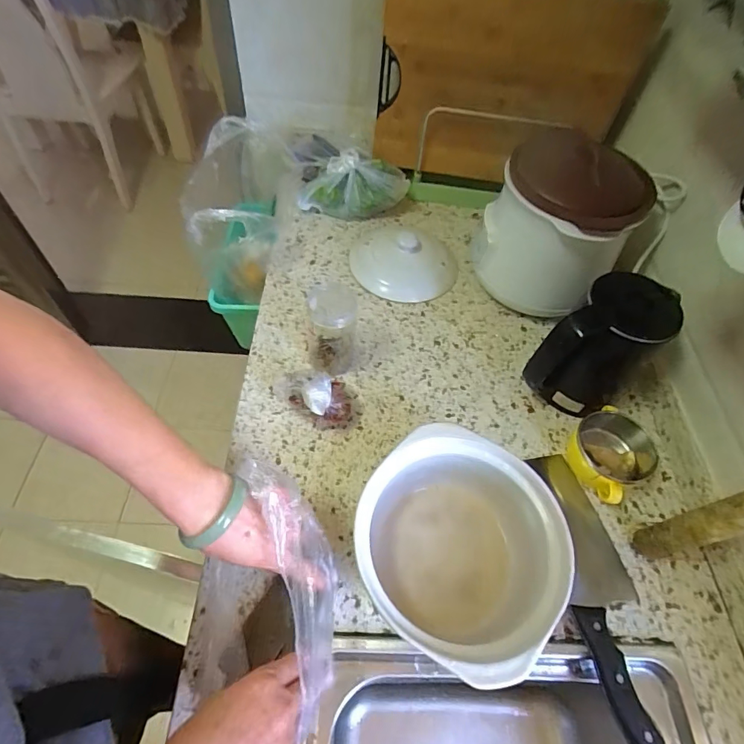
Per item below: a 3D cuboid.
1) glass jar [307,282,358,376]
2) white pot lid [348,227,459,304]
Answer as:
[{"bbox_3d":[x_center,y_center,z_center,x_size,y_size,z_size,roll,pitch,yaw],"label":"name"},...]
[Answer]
[{"bbox_3d":[-0.053,-0.050,0.598,0.063,0.118,0.066,2,56,-3],"label":"glass jar"},{"bbox_3d":[0.060,-0.206,0.752,0.177,0.061,0.180,2,56,-3],"label":"white pot lid"}]

